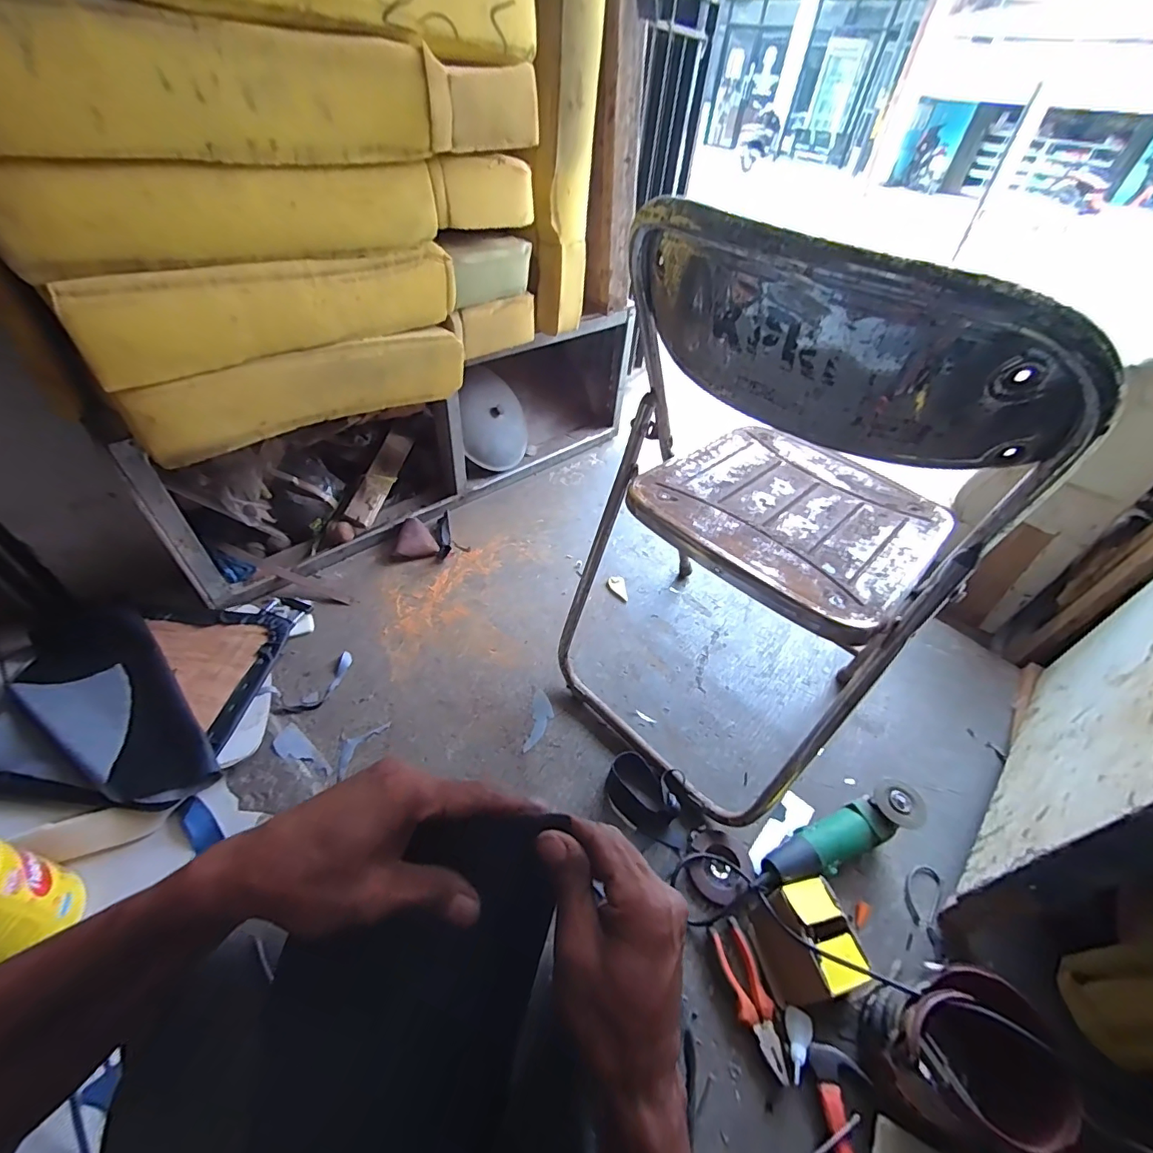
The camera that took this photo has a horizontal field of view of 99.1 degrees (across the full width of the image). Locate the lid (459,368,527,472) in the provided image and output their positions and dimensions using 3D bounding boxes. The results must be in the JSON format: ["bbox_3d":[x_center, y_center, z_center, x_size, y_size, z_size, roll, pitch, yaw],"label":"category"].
[{"bbox_3d":[-0.219,-0.407,1.291,0.030,0.254,0.256,14,22,36],"label":"lid"}]

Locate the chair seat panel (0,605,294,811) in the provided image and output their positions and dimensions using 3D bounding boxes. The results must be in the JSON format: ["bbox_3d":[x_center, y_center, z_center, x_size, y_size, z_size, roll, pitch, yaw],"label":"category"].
[{"bbox_3d":[-0.731,0.187,0.790,0.411,0.050,0.350,2,46,-5],"label":"chair seat panel"}]

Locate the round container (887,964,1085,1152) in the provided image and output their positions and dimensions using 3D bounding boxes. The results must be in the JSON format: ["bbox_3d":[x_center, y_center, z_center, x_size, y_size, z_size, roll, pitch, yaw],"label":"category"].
[{"bbox_3d":[0.430,0.539,0.546,0.131,0.165,0.135,3,46,-3],"label":"round container"}]

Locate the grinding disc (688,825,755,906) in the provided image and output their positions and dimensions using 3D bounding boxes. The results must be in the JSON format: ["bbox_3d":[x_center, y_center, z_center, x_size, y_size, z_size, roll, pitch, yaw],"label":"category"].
[{"bbox_3d":[0.212,0.428,0.734,0.090,0.013,0.092,3,46,-3],"label":"grinding disc"}]

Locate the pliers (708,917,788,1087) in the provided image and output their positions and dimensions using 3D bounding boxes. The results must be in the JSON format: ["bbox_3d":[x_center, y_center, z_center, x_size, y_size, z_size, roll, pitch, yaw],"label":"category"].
[{"bbox_3d":[0.220,0.533,0.625,0.045,0.019,0.156,-7,47,-13],"label":"pliers"}]

